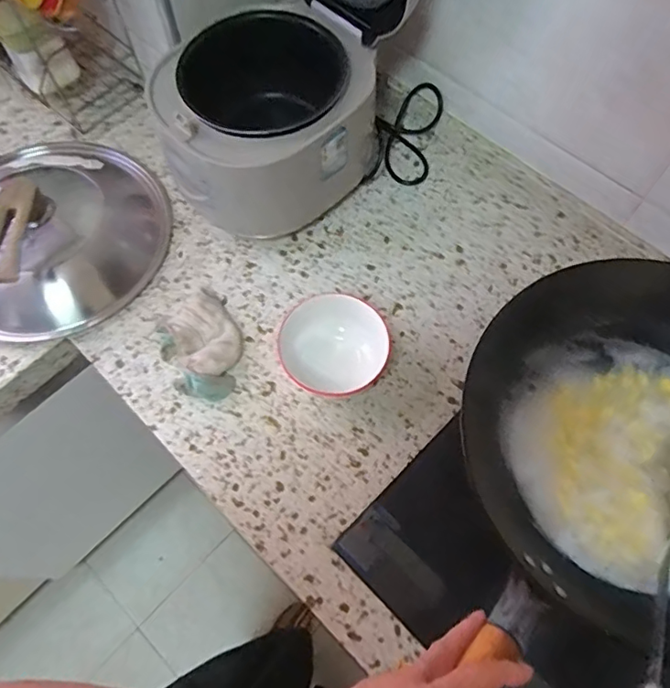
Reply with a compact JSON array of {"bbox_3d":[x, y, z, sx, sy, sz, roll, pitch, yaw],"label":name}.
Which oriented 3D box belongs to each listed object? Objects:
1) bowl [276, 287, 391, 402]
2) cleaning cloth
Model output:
[{"bbox_3d":[-0.001,0.003,0.661,0.123,0.063,0.115,36,71,16],"label":"bowl"},{"bbox_3d":[-0.168,-0.002,0.681,0.093,0.042,0.141,-28,68,-11],"label":"cleaning cloth"}]

